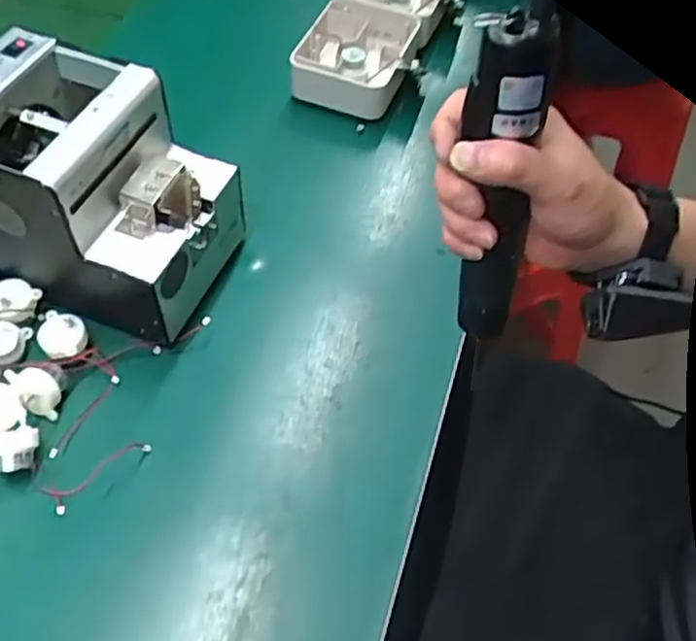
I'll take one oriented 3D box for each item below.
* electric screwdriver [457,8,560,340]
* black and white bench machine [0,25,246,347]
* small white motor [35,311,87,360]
[{"bbox_3d":[0.082,-0.070,0.402,0.035,0.196,0.028,-17,43,-15],"label":"electric screwdriver"},{"bbox_3d":[-0.187,-0.095,0.523,0.175,0.144,0.127,21,58,9],"label":"black and white bench machine"},{"bbox_3d":[-0.206,0.012,0.518,0.038,0.024,0.032,16,58,6],"label":"small white motor"}]

